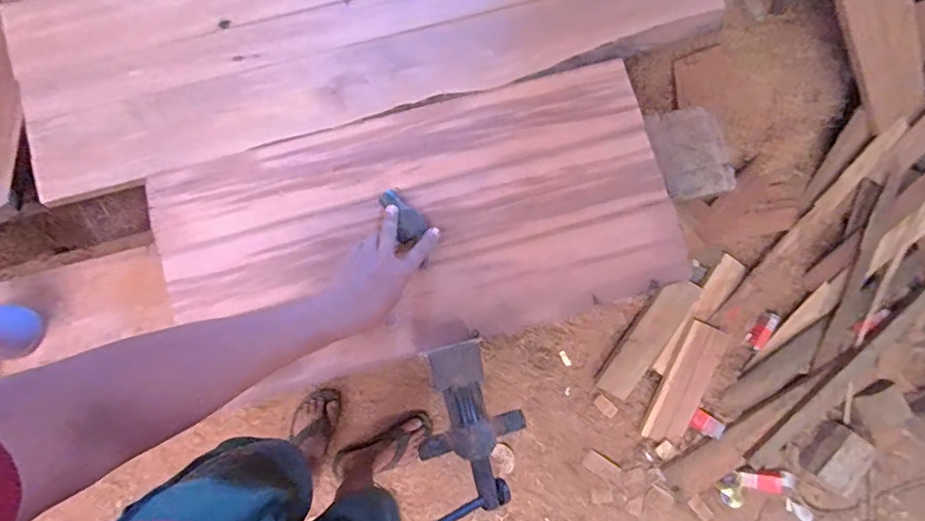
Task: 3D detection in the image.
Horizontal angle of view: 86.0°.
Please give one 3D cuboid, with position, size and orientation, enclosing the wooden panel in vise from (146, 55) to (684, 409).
[{"bbox_3d":[-0.052,-0.043,0.658,0.642,0.028,0.313,-16,80,-3],"label":"wooden panel in vise"}]

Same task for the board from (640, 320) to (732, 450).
[{"bbox_3d":[0.616,0.343,1.368,0.120,0.026,0.344,23,95,4],"label":"board"}]

